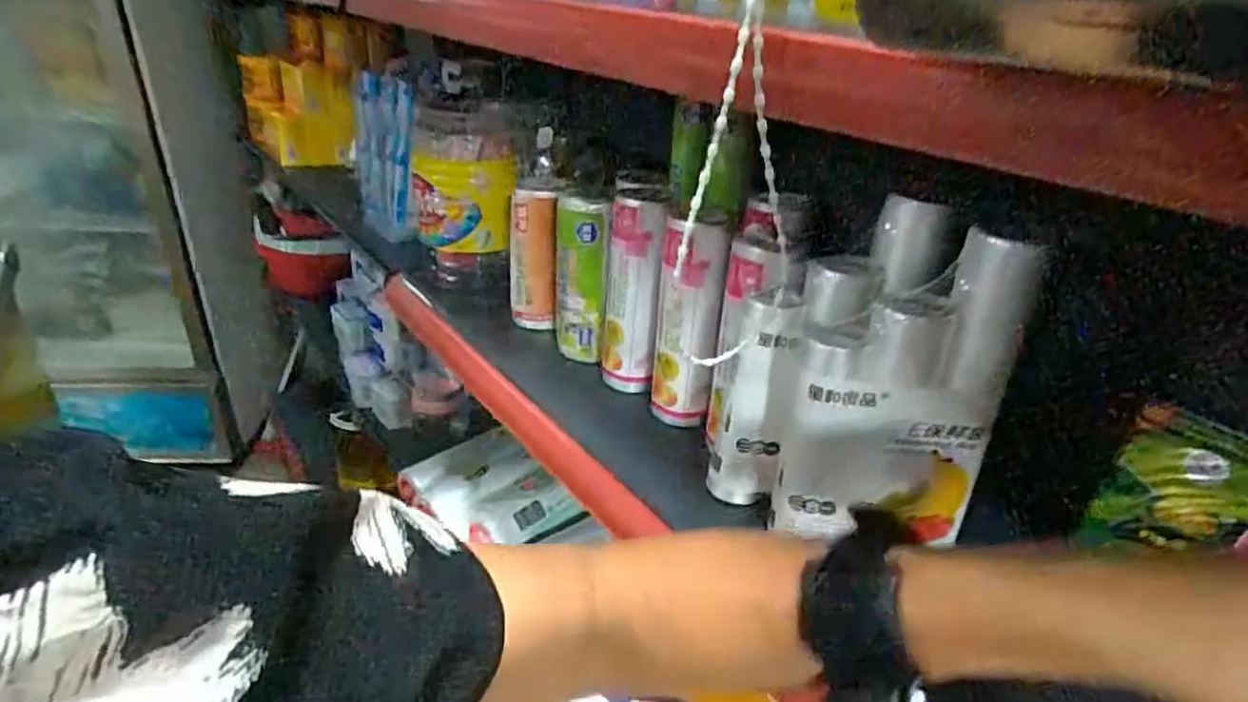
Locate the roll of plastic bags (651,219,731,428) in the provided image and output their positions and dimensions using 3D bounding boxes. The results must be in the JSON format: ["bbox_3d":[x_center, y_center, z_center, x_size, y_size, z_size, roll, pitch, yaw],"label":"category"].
[{"bbox_3d":[0.058,-0.017,0.621,0.054,0.197,0.055,3,29,1],"label":"roll of plastic bags"}]

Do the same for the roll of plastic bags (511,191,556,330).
[{"bbox_3d":[-0.110,-0.105,0.819,0.055,0.164,0.066,-2,29,-7],"label":"roll of plastic bags"}]

